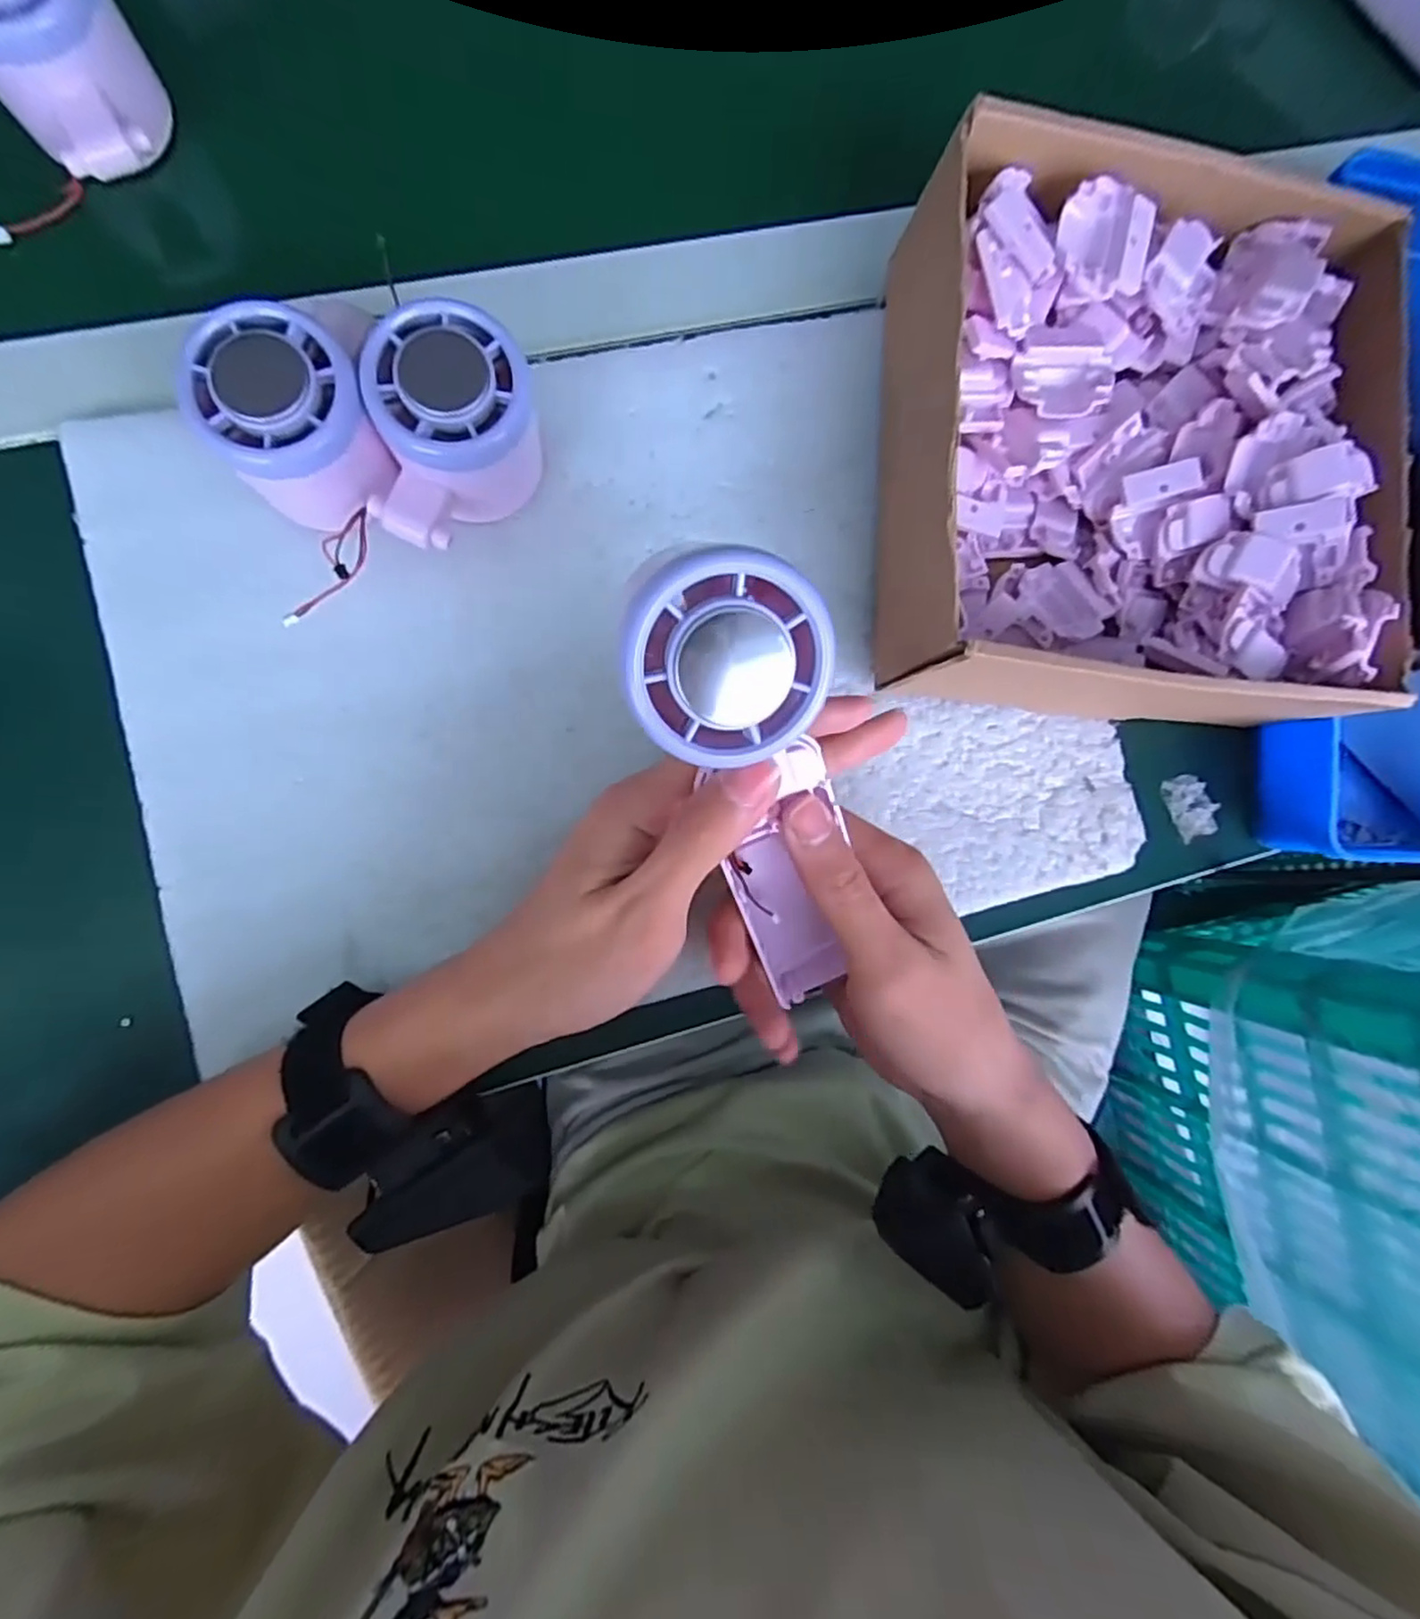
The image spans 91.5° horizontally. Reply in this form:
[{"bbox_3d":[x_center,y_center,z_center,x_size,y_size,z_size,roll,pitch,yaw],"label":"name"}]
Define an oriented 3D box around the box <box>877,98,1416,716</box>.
[{"bbox_3d":[0.172,-0.145,0.289,0.199,0.073,0.213,5,88,-7],"label":"box"}]

